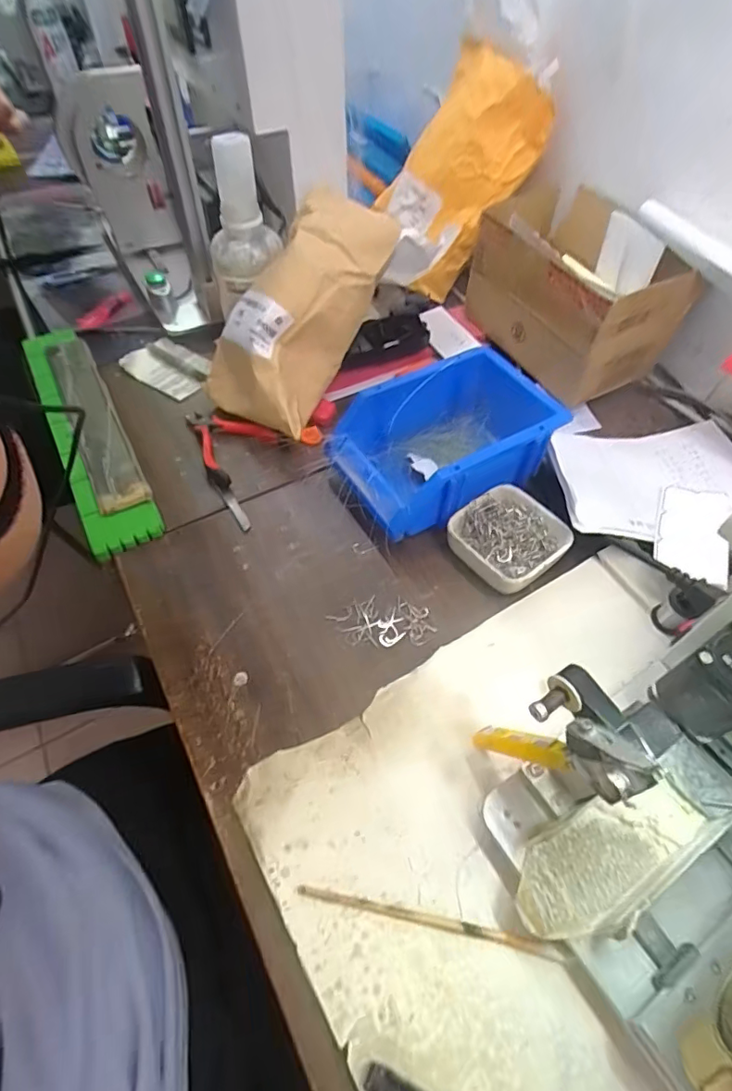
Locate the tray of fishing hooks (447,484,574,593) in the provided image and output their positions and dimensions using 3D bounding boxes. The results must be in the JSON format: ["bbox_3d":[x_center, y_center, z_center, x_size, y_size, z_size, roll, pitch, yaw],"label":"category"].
[{"bbox_3d":[0.120,-0.007,0.442,0.096,0.027,0.080,-35,63,-20],"label":"tray of fishing hooks"}]

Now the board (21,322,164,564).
[{"bbox_3d":[-0.286,-0.120,0.535,0.069,0.032,0.338,-26,60,-16],"label":"board"}]

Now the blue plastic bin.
[{"bbox_3d":[0.067,-0.089,0.466,0.175,0.072,0.118,-24,60,-15],"label":"blue plastic bin"}]

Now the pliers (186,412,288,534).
[{"bbox_3d":[-0.117,-0.087,0.512,0.080,0.018,0.163,-21,59,-13],"label":"pliers"}]

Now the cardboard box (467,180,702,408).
[{"bbox_3d":[0.215,-0.260,0.552,0.116,0.114,0.188,-26,60,-16],"label":"cardboard box"}]

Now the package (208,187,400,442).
[{"bbox_3d":[-0.061,-0.217,0.507,0.132,0.085,0.228,39,103,25],"label":"package"}]

